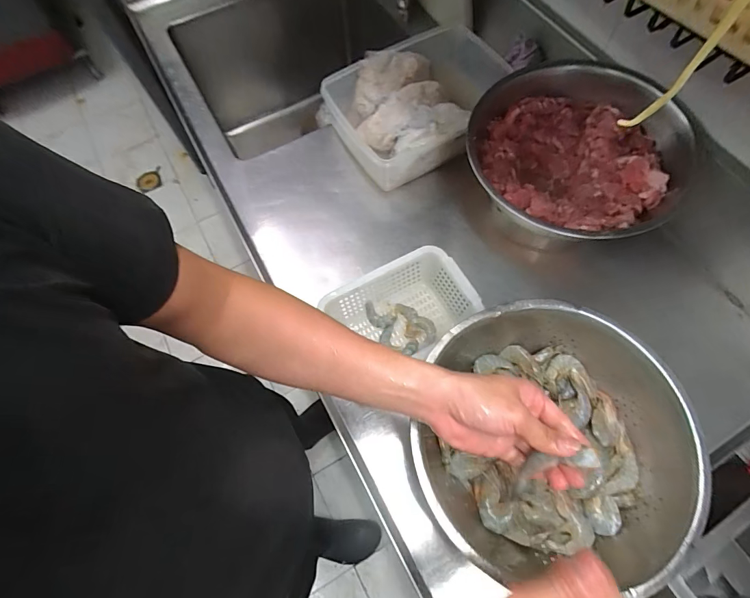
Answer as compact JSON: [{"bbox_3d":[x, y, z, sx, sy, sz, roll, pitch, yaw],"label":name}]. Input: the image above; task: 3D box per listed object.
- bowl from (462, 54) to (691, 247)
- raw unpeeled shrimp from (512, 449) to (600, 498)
[{"bbox_3d":[0.302,-0.216,0.634,0.304,0.145,0.309,-1,67,2],"label":"bowl"},{"bbox_3d":[0.163,0.159,0.360,0.084,0.015,0.030,-30,65,27],"label":"raw unpeeled shrimp"}]

